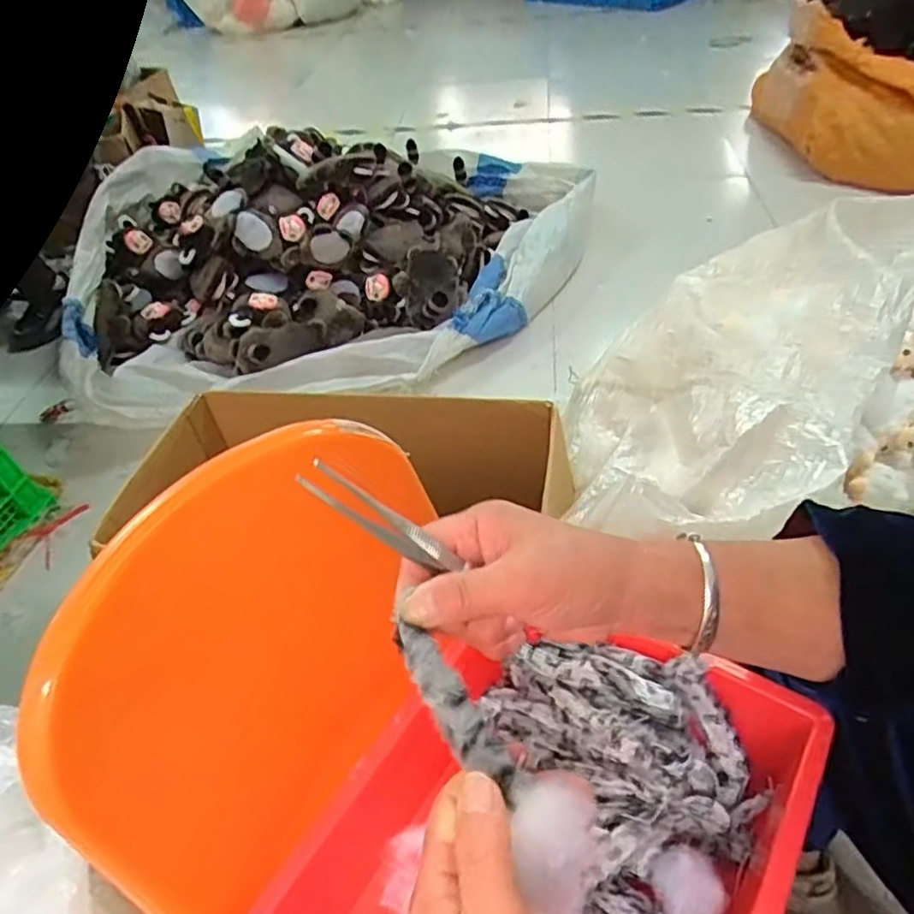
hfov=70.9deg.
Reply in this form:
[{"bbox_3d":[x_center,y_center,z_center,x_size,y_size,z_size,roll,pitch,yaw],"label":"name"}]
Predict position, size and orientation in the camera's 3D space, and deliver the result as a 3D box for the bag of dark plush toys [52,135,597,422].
[{"bbox_3d":[-0.280,-0.549,1.575,1.239,0.282,0.905,-14,45,-7],"label":"bag of dark plush toys"}]

